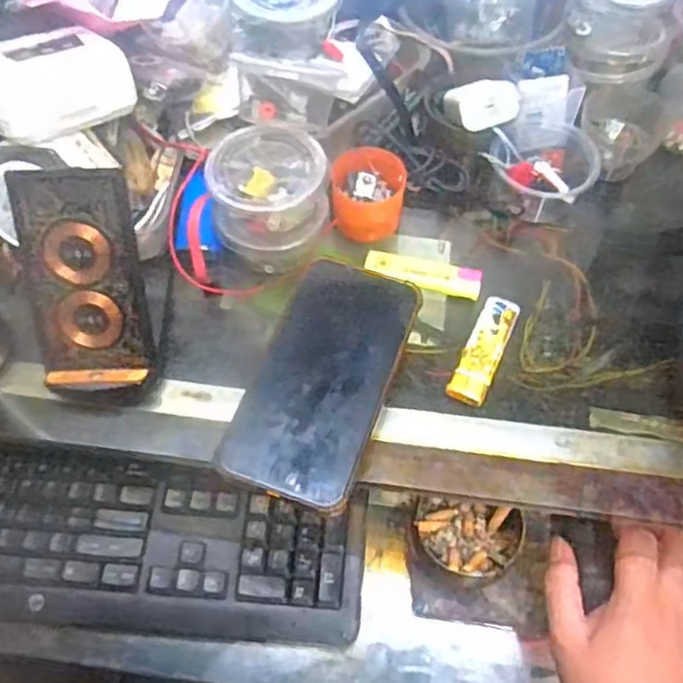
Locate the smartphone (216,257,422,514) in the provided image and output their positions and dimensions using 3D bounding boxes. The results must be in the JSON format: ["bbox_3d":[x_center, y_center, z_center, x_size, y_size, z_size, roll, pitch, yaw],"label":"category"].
[{"bbox_3d":[-0.010,0.019,0.422,0.078,0.009,0.154,18,62,11],"label":"smartphone"}]

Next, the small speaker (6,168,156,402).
[{"bbox_3d":[-0.152,-0.030,0.424,0.066,0.148,0.019,-3,26,-1],"label":"small speaker"}]

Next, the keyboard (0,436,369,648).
[{"bbox_3d":[-0.209,0.140,0.517,0.447,0.026,0.125,5,60,3],"label":"keyboard"}]

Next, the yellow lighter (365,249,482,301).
[{"bbox_3d":[0.057,-0.047,0.494,0.080,0.007,0.022,13,61,8],"label":"yellow lighter"}]

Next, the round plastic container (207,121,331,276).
[{"bbox_3d":[-0.048,-0.097,0.488,0.076,0.089,0.070,0,60,1],"label":"round plastic container"}]

